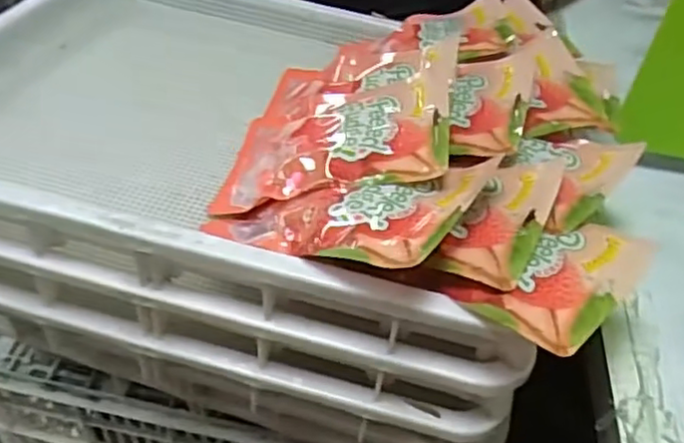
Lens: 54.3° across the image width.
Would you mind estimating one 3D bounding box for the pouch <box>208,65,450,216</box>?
[{"bbox_3d":[-0.010,-0.073,0.595,0.210,0.020,0.148,-11,40,19],"label":"pouch"}]

